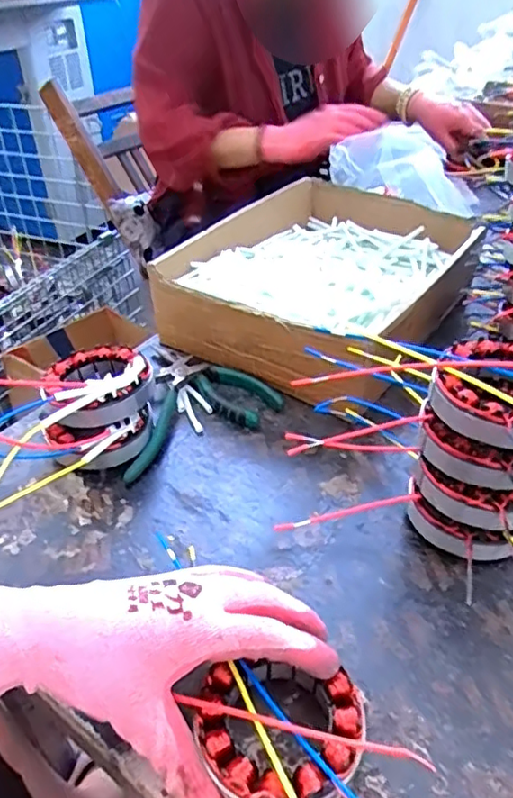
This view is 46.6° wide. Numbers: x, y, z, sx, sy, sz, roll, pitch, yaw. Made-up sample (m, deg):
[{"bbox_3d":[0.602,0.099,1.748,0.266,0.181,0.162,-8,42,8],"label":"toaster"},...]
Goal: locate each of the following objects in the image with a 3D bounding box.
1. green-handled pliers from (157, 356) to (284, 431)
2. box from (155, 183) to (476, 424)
[{"bbox_3d":[-0.032,-0.009,0.557,0.110,0.023,0.055,19,43,23],"label":"green-handled pliers"},{"bbox_3d":[0.087,-0.132,0.651,0.260,0.092,0.366,21,44,25],"label":"box"}]

